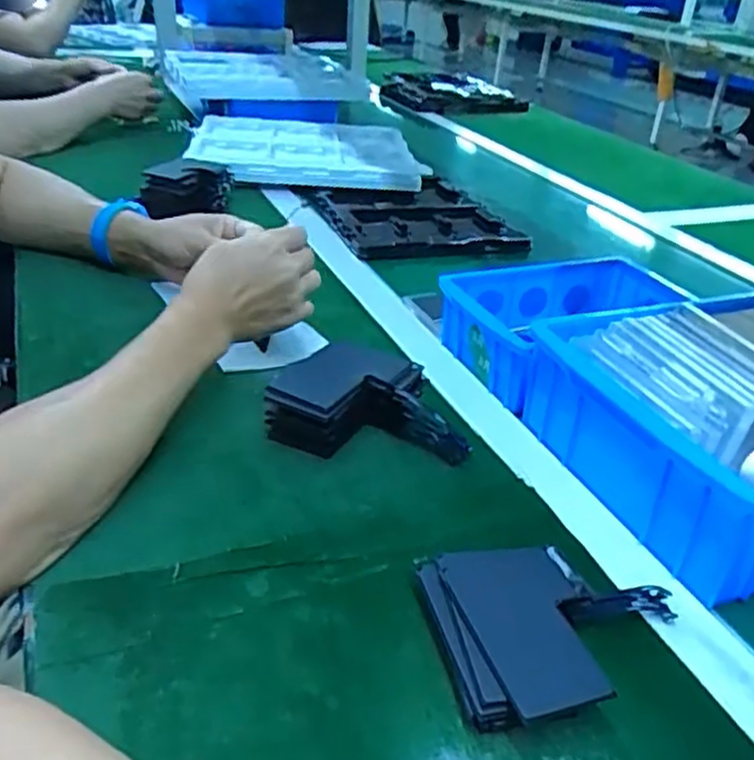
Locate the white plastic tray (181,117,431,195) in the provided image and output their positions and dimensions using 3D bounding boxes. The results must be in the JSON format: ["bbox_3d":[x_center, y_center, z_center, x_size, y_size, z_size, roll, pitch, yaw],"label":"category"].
[{"bbox_3d":[-0.101,-0.338,1.067,0.333,0.027,0.304,-1,31,-10],"label":"white plastic tray"}]

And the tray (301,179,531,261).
[{"bbox_3d":[0.041,-0.207,0.919,0.217,0.026,0.245,-6,33,-18],"label":"tray"}]

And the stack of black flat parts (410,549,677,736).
[{"bbox_3d":[0.092,0.123,0.361,0.126,0.023,0.096,-4,32,-15],"label":"stack of black flat parts"}]

